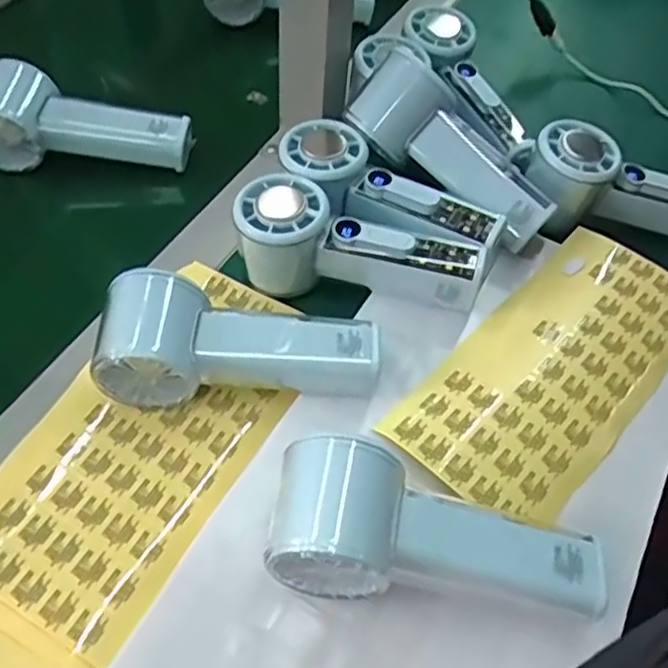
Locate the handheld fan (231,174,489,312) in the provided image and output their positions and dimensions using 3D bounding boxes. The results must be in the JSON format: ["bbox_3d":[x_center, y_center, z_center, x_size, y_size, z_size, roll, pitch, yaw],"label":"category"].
[{"bbox_3d":[0.015,-0.055,0.423,0.150,0.051,0.055,8,55,2],"label":"handheld fan"}]

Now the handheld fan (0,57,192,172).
[{"bbox_3d":[-0.182,-0.150,0.482,0.146,0.048,0.056,9,55,3],"label":"handheld fan"}]

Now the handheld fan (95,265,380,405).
[{"bbox_3d":[-0.052,0.011,0.375,0.149,0.054,0.057,6,55,1],"label":"handheld fan"}]

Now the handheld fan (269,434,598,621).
[{"bbox_3d":[0.048,0.093,0.309,0.149,0.055,0.058,8,55,3],"label":"handheld fan"}]

